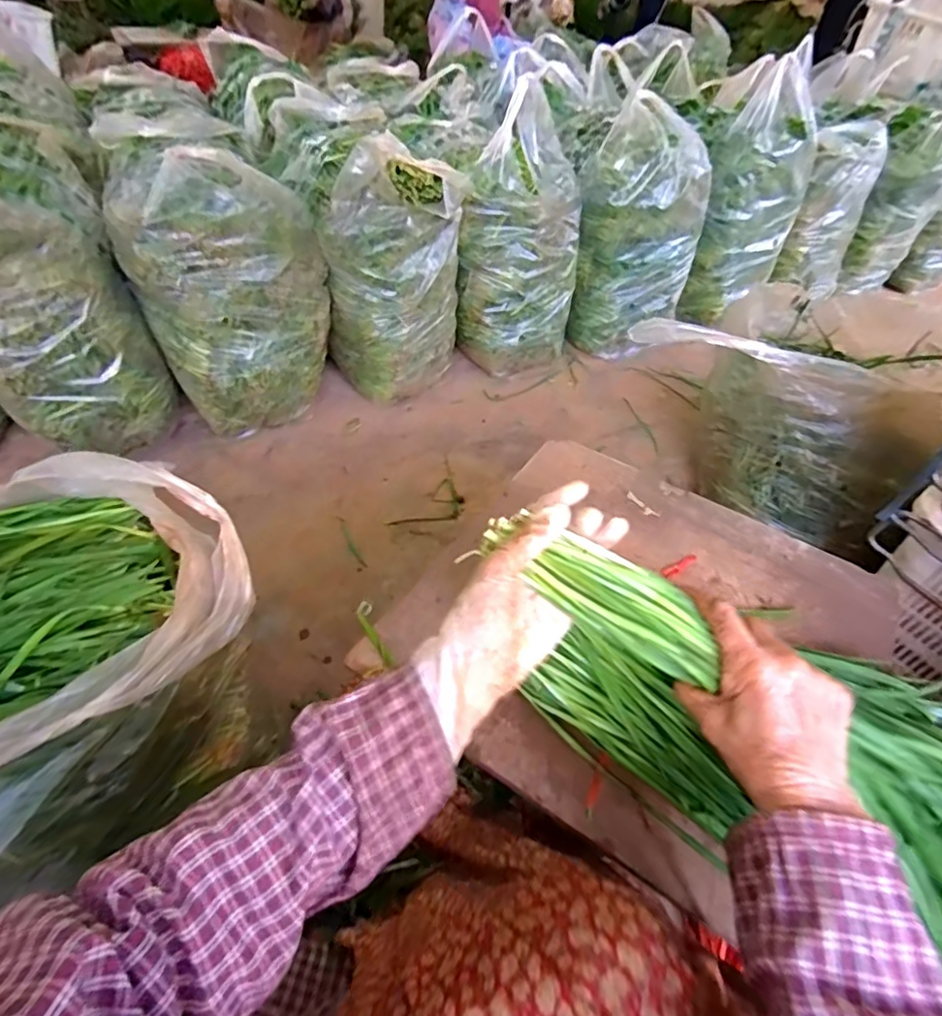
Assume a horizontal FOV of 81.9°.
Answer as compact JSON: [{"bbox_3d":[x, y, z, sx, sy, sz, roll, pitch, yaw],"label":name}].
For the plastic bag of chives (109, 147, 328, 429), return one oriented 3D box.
[{"bbox_3d":[-0.531,-0.490,1.168,0.348,0.453,0.429,-21,54,-23],"label":"plastic bag of chives"}]

